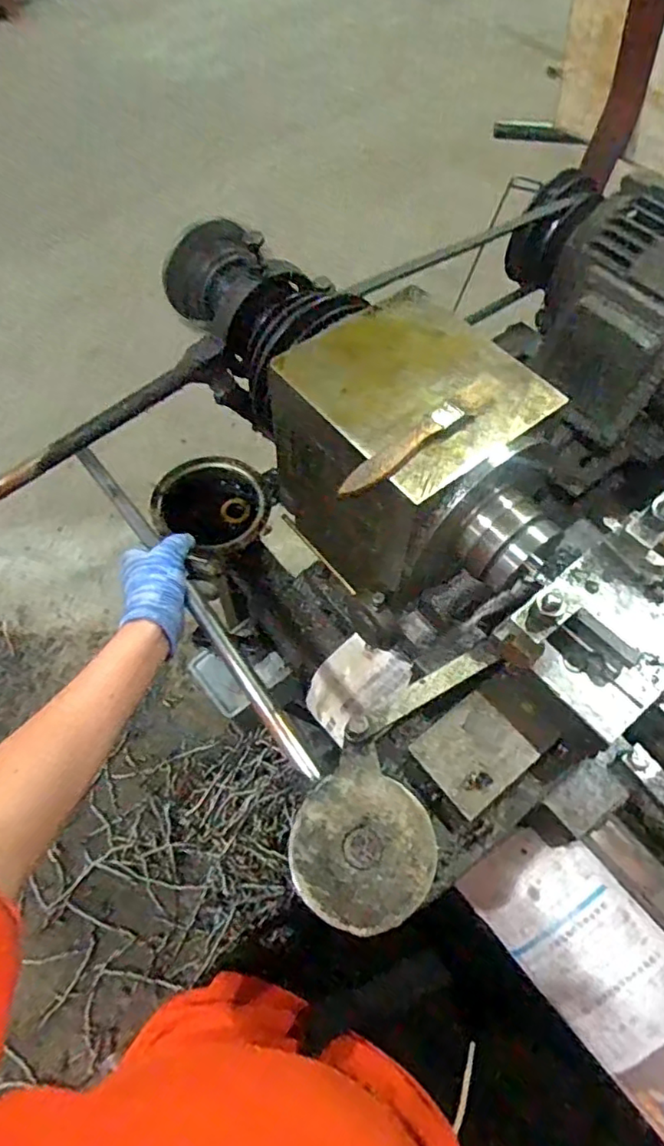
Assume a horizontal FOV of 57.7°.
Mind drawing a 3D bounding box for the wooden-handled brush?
[{"bbox_3d":[0.061,-0.096,0.420,0.143,0.014,0.022,-36,67,-19],"label":"wooden-handled brush"}]

